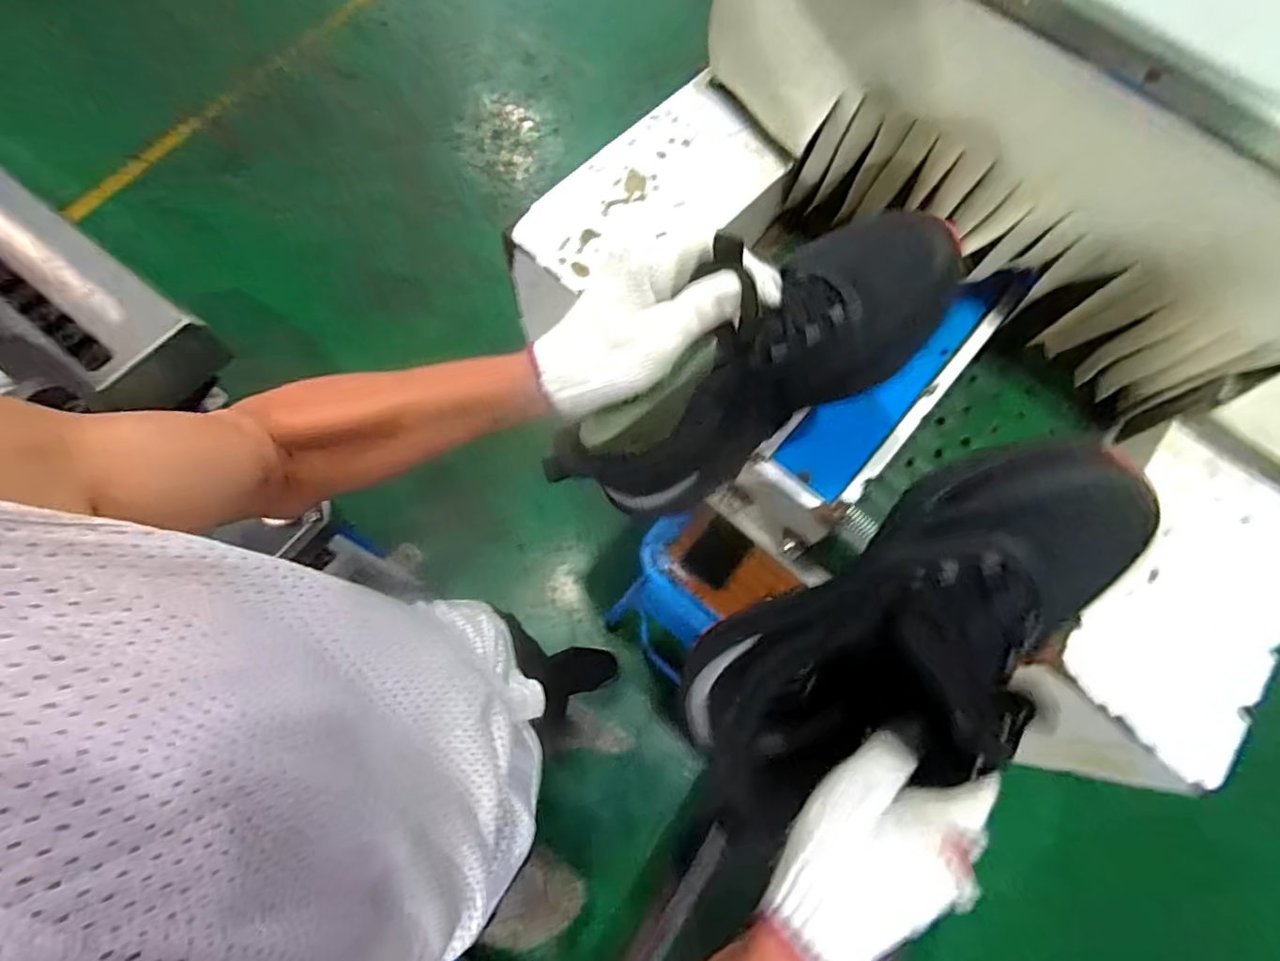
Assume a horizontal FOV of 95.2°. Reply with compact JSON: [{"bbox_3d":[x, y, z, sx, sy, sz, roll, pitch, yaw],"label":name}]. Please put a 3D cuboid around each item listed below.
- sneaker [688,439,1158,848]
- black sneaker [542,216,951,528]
[{"bbox_3d":[0.160,0.088,0.332,0.283,0.103,0.137,-32,75,8],"label":"sneaker"},{"bbox_3d":[0.074,-0.072,0.406,0.280,0.121,0.083,-34,76,9],"label":"black sneaker"}]

